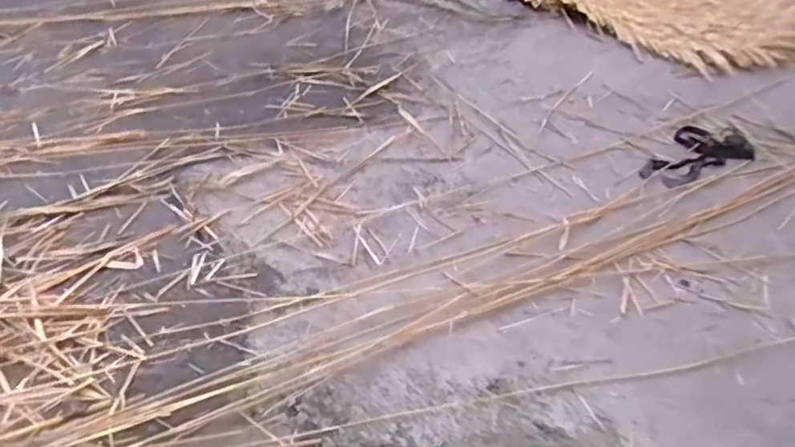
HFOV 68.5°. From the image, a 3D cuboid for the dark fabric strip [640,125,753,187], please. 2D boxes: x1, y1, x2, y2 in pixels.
[{"bbox_3d":[0.797,-0.190,1.580,0.340,0.040,0.170,-20,51,-25],"label":"dark fabric strip"}]

